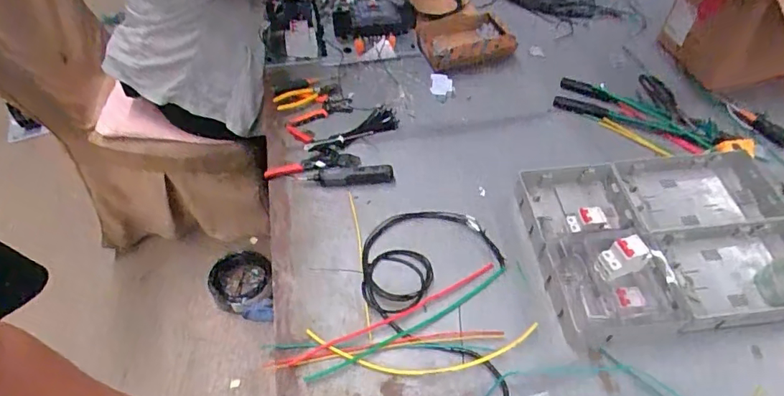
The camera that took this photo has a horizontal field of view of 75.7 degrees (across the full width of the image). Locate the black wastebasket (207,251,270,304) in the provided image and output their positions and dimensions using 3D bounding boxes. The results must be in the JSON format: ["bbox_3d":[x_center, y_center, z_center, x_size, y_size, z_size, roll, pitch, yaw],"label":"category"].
[{"bbox_3d":[-0.466,0.248,1.563,0.188,0.065,0.183,-26,56,-18],"label":"black wastebasket"}]

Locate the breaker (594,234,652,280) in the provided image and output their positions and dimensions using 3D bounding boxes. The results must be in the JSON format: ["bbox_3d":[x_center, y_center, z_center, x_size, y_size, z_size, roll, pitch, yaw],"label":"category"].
[{"bbox_3d":[0.377,0.098,0.819,0.074,0.066,0.043,-16,54,-14],"label":"breaker"}]

